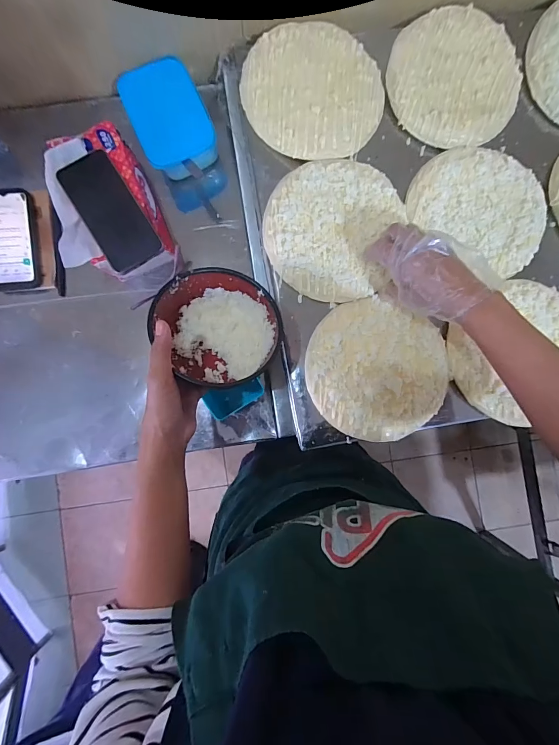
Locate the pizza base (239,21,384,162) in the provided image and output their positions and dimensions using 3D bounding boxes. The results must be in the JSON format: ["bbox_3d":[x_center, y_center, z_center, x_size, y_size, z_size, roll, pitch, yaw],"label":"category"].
[{"bbox_3d":[0.048,-0.397,0.491,0.194,0.020,0.184,-8,88,-2],"label":"pizza base"}]

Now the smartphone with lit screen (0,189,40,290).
[{"bbox_3d":[-0.427,-0.210,0.545,0.076,0.009,0.153,-5,90,-13],"label":"smartphone with lit screen"}]

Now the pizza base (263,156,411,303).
[{"bbox_3d":[0.069,-0.205,0.483,0.173,0.017,0.193,22,87,0],"label":"pizza base"}]

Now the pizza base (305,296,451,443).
[{"bbox_3d":[0.136,-0.002,0.478,0.197,0.022,0.182,0,87,-1],"label":"pizza base"}]

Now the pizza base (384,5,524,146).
[{"bbox_3d":[0.258,-0.434,0.512,0.190,0.018,0.192,0,87,-1],"label":"pizza base"}]

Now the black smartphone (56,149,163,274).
[{"bbox_3d":[-0.238,-0.227,0.486,0.074,0.004,0.169,-31,89,-2],"label":"black smartphone"}]

